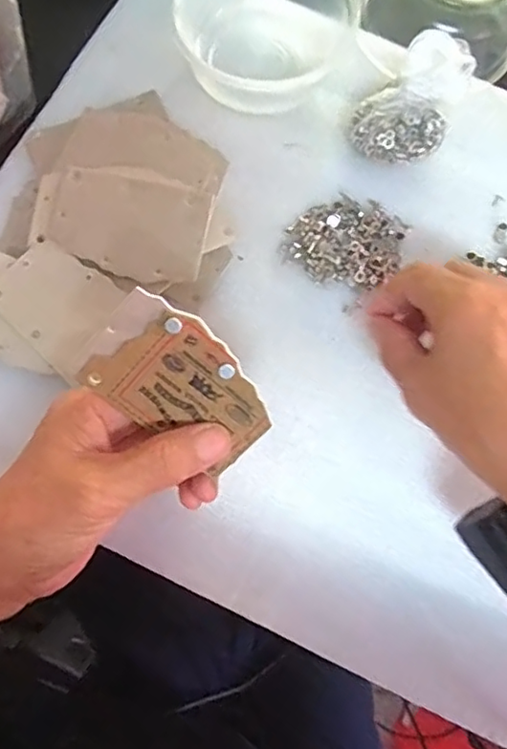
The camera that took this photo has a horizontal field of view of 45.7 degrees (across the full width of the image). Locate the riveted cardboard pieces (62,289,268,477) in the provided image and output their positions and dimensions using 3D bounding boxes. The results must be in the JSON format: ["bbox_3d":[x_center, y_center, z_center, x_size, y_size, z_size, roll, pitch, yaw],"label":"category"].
[{"bbox_3d":[-0.032,0.005,0.264,0.084,0.004,0.053,38,108,-14],"label":"riveted cardboard pieces"}]

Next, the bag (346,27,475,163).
[{"bbox_3d":[0.094,-0.164,0.366,0.055,0.052,0.065,28,76,5],"label":"bag"}]

